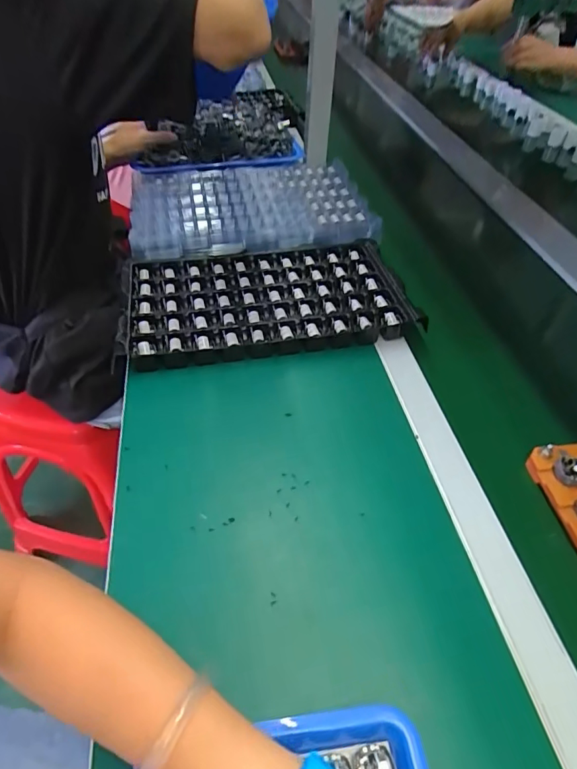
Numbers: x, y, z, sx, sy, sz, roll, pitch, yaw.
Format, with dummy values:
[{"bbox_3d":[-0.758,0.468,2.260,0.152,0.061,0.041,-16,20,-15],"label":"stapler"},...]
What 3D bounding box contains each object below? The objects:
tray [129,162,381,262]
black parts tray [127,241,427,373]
[{"bbox_3d":[-0.062,-0.281,0.760,0.357,0.036,0.245,-10,40,-8],"label":"tray"},{"bbox_3d":[-0.027,-0.111,0.626,0.347,0.041,0.183,-10,40,-7],"label":"black parts tray"}]

